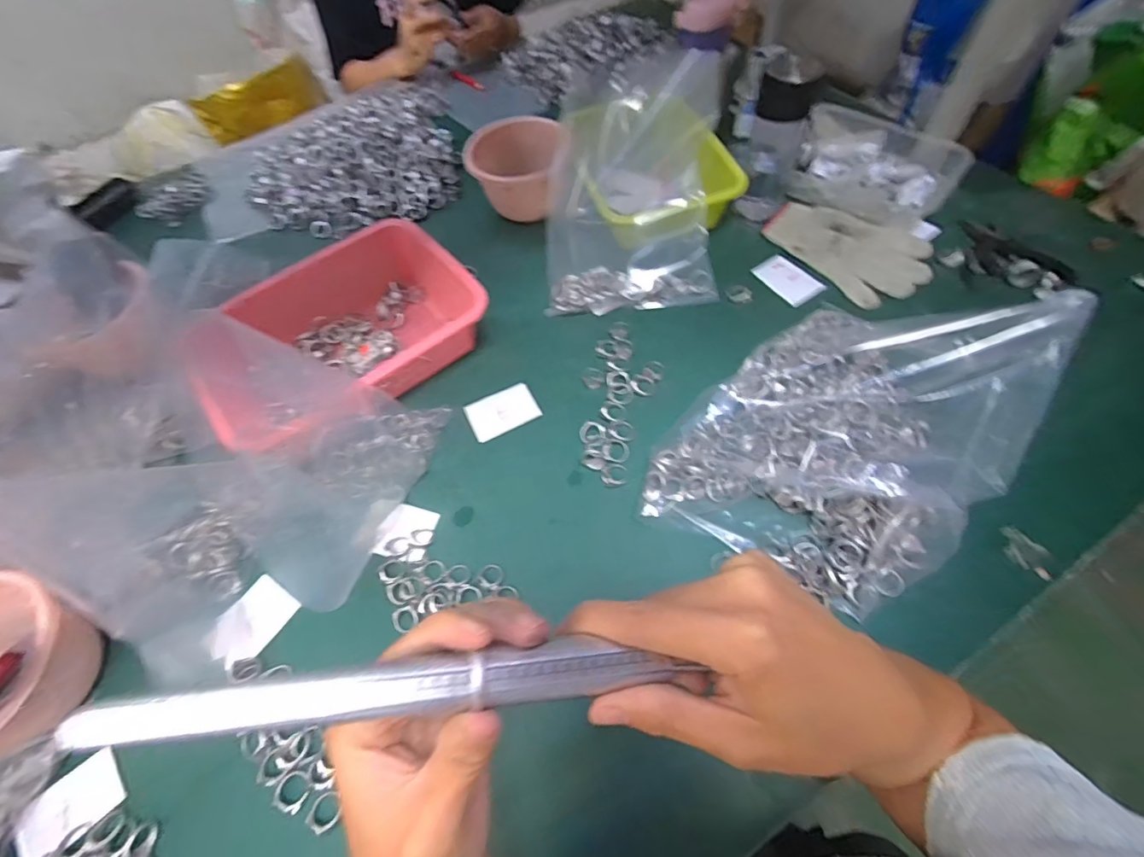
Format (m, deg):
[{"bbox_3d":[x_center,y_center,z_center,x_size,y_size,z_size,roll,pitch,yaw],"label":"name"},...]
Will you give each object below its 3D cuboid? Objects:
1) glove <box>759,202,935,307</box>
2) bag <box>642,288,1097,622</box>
[{"bbox_3d":[0.367,-0.245,0.641,0.145,0.017,0.195,-29,64,-13],"label":"glove"},{"bbox_3d":[0.248,-0.001,0.446,0.244,0.138,0.317,38,68,22],"label":"bag"}]

